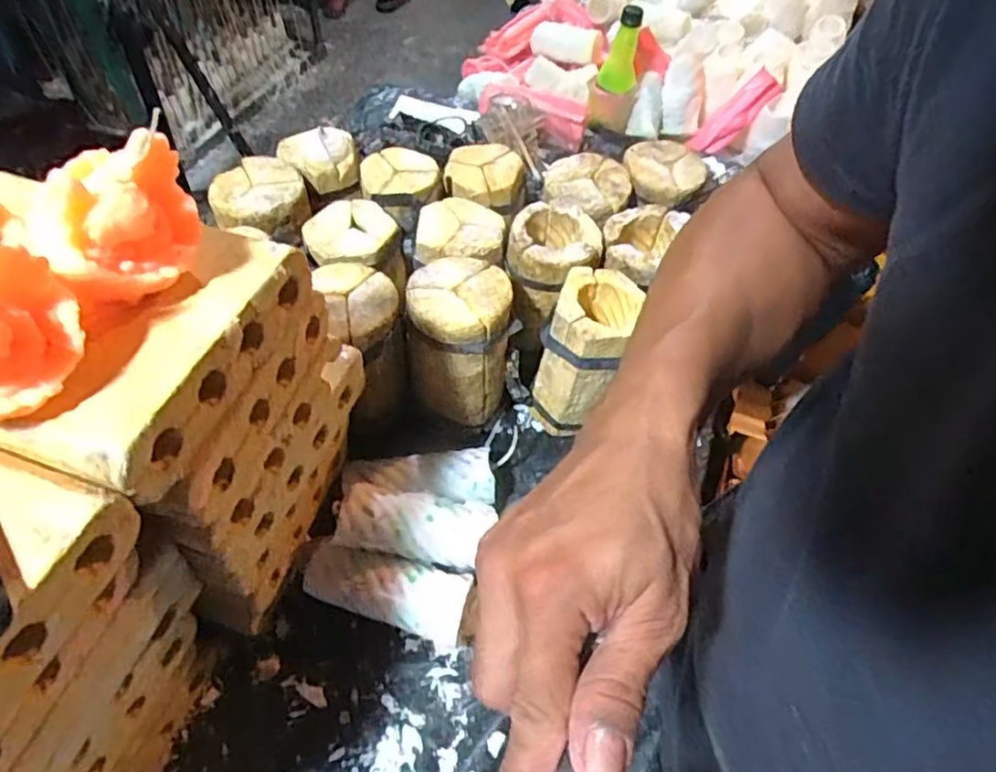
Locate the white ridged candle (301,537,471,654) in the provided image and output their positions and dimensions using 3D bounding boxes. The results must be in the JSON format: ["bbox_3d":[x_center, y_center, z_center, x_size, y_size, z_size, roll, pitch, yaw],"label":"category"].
[{"bbox_3d":[-0.093,0.169,0.527,0.138,0.050,0.054,17,55,10],"label":"white ridged candle"}]

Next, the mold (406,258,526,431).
[{"bbox_3d":[-0.036,-0.042,0.594,0.092,0.130,0.092,1,54,-2],"label":"mold"}]

